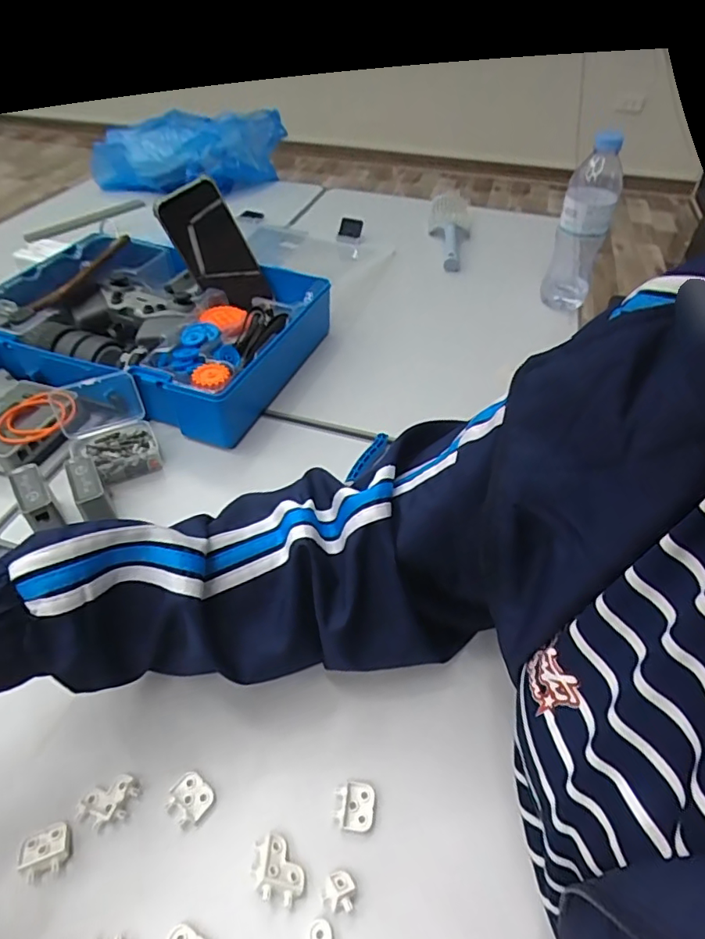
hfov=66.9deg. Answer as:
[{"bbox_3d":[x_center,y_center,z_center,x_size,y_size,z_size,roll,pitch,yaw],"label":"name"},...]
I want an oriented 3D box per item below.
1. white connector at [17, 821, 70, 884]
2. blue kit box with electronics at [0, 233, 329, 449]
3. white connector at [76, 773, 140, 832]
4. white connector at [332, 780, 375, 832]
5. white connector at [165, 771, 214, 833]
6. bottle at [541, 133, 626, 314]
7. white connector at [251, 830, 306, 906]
[{"bbox_3d":[-0.177,0.218,0.305,0.026,0.008,0.025,-13,46,-14],"label":"white connector"},{"bbox_3d":[-0.252,-0.180,0.639,0.397,0.079,0.256,17,47,15],"label":"blue kit box with electronics"},{"bbox_3d":[-0.148,0.202,0.323,0.034,0.007,0.023,-20,49,-21],"label":"white connector"},{"bbox_3d":[0.001,0.204,0.325,0.024,0.005,0.026,7,45,5],"label":"white connector"},{"bbox_3d":[-0.100,0.201,0.325,0.025,0.005,0.025,31,51,26],"label":"white connector"},{"bbox_3d":[0.299,-0.310,0.696,0.060,0.213,0.061,22,48,19],"label":"bottle"},{"bbox_3d":[-0.044,0.225,0.300,0.024,0.010,0.035,-29,52,-27],"label":"white connector"}]

